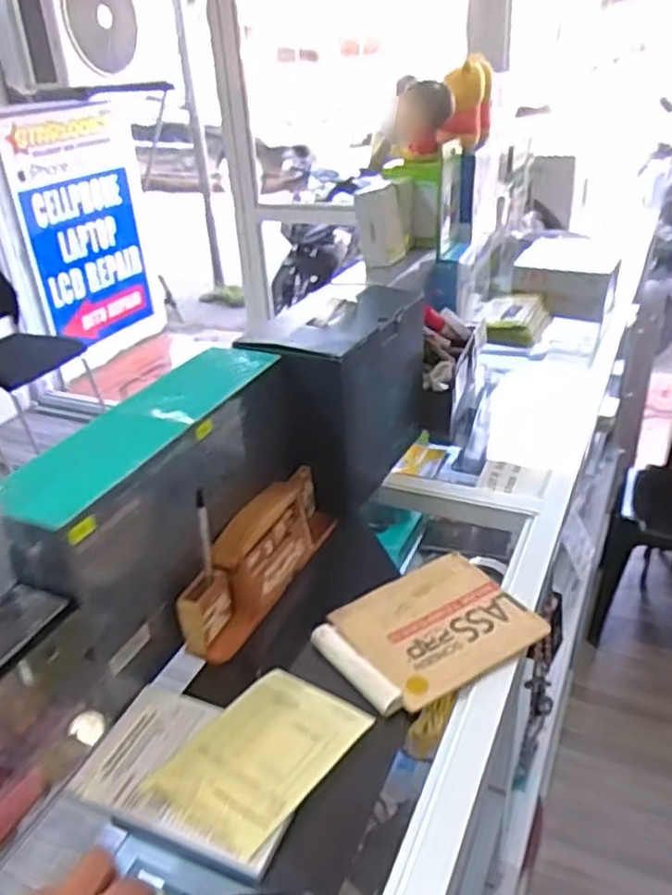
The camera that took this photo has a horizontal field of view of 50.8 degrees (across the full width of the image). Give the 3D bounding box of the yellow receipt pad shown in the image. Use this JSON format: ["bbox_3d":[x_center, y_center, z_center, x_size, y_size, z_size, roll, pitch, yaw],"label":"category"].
[{"bbox_3d":[-0.055,0.235,0.548,0.104,0.011,0.149,18,36,33],"label":"yellow receipt pad"}]

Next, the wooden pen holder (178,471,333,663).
[{"bbox_3d":[-0.073,0.106,0.713,0.048,0.084,0.240,9,32,22],"label":"wooden pen holder"}]

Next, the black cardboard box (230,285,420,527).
[{"bbox_3d":[0.006,-0.063,0.857,0.122,0.195,0.262,10,33,24],"label":"black cardboard box"}]

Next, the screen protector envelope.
[{"bbox_3d":[0.081,0.165,0.656,0.184,0.015,0.144,-18,33,-23],"label":"screen protector envelope"}]

